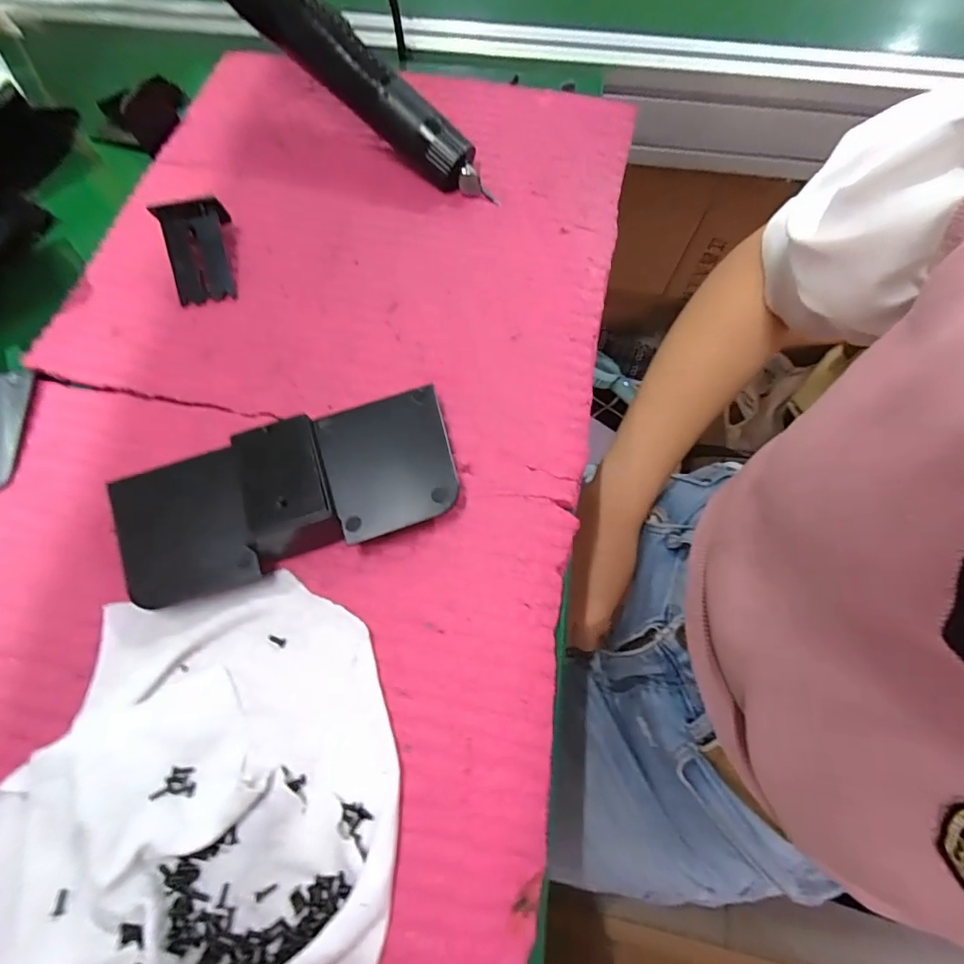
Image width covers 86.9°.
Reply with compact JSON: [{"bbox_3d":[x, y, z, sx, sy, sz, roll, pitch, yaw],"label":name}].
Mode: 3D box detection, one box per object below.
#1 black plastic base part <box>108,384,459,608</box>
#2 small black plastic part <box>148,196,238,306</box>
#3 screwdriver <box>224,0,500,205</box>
[{"bbox_3d":[-0.093,0.006,0.249,0.158,0.029,0.069,-18,69,-6],"label":"black plastic base part"},{"bbox_3d":[-0.169,-0.140,0.305,0.037,0.031,0.054,-16,69,-5],"label":"small black plastic part"},{"bbox_3d":[-0.084,-0.263,0.327,0.216,0.033,0.029,40,73,-5],"label":"screwdriver"}]

